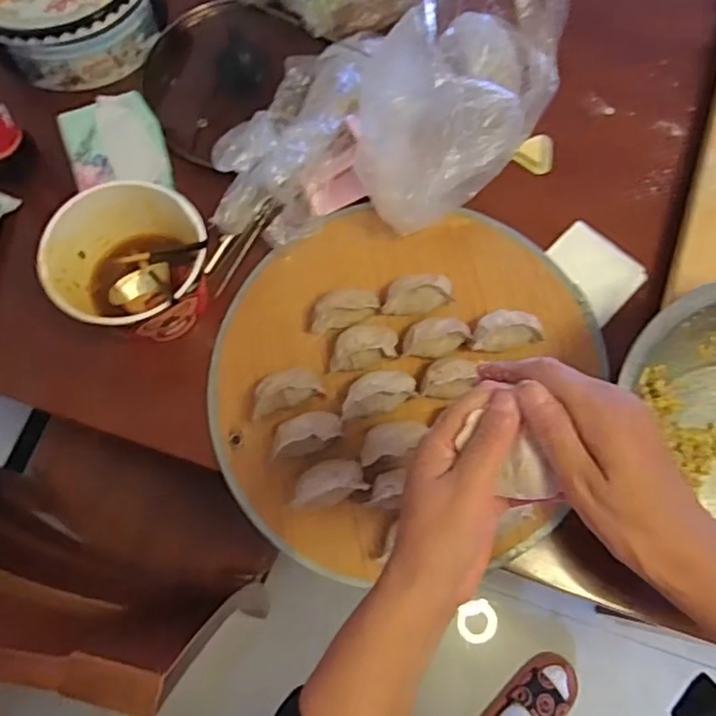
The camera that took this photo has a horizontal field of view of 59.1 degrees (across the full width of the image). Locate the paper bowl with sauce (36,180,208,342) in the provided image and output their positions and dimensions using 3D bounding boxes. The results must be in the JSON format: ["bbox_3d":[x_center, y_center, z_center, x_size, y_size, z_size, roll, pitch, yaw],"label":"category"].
[{"bbox_3d":[-0.221,-0.085,0.632,0.144,0.102,0.142,0,72,-1],"label":"paper bowl with sauce"}]

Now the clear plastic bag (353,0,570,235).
[{"bbox_3d":[0.110,-0.282,0.670,0.157,0.145,0.313,29,74,8],"label":"clear plastic bag"}]

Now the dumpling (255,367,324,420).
[{"bbox_3d":[-0.071,0.035,0.624,0.069,0.048,0.030,-21,74,-8],"label":"dumpling"}]

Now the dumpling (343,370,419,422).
[{"bbox_3d":[0.020,0.035,0.620,0.075,0.049,0.035,-13,73,-5],"label":"dumpling"}]

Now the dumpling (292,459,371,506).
[{"bbox_3d":[-0.027,0.116,0.593,0.067,0.032,0.042,-12,73,-5],"label":"dumpling"}]

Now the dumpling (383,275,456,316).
[{"bbox_3d":[0.061,-0.065,0.641,0.068,0.029,0.037,-4,72,-2],"label":"dumpling"}]

